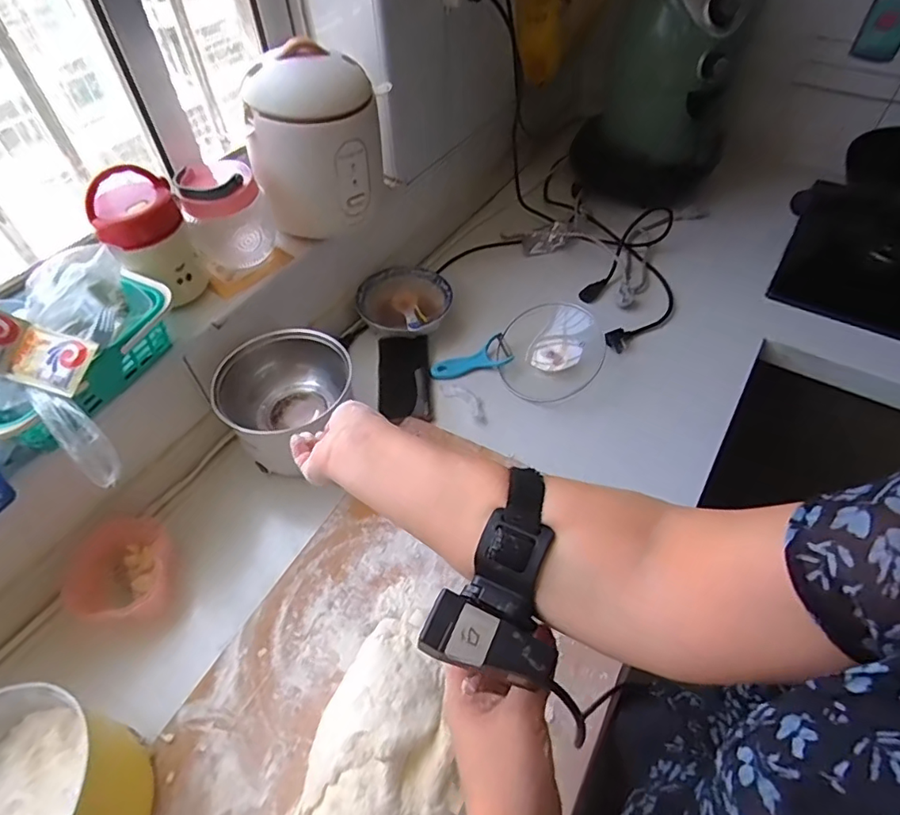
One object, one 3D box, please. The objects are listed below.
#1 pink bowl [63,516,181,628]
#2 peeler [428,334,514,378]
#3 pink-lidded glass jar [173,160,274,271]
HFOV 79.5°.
[{"bbox_3d":[-0.373,0.191,0.627,0.124,0.065,0.111,22,55,19],"label":"pink bowl"},{"bbox_3d":[0.030,-0.073,0.829,0.121,0.022,0.059,-16,52,-11],"label":"peeler"},{"bbox_3d":[-0.297,-0.264,0.722,0.096,0.120,0.101,-17,52,-12],"label":"pink-lidded glass jar"}]

